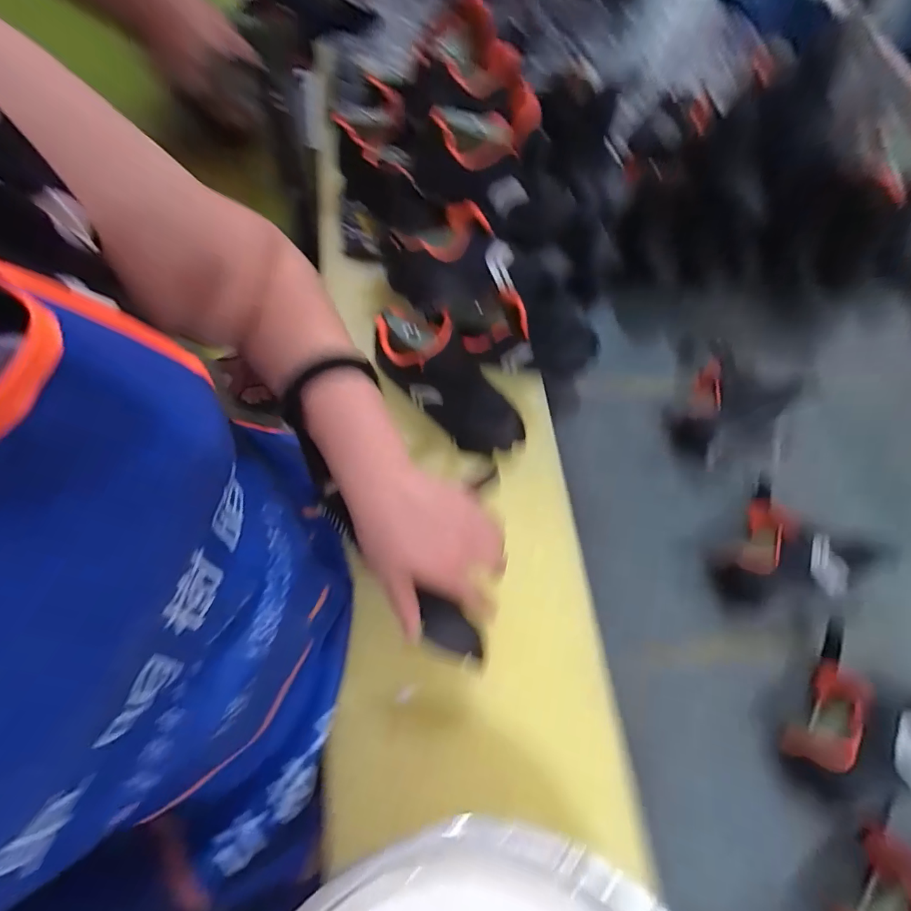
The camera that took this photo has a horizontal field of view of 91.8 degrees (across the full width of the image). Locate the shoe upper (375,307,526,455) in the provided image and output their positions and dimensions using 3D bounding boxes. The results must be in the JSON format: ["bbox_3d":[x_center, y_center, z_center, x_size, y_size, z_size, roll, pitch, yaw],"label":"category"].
[{"bbox_3d":[-0.003,-0.083,0.486,0.200,0.071,0.081,45,71,-12],"label":"shoe upper"}]

